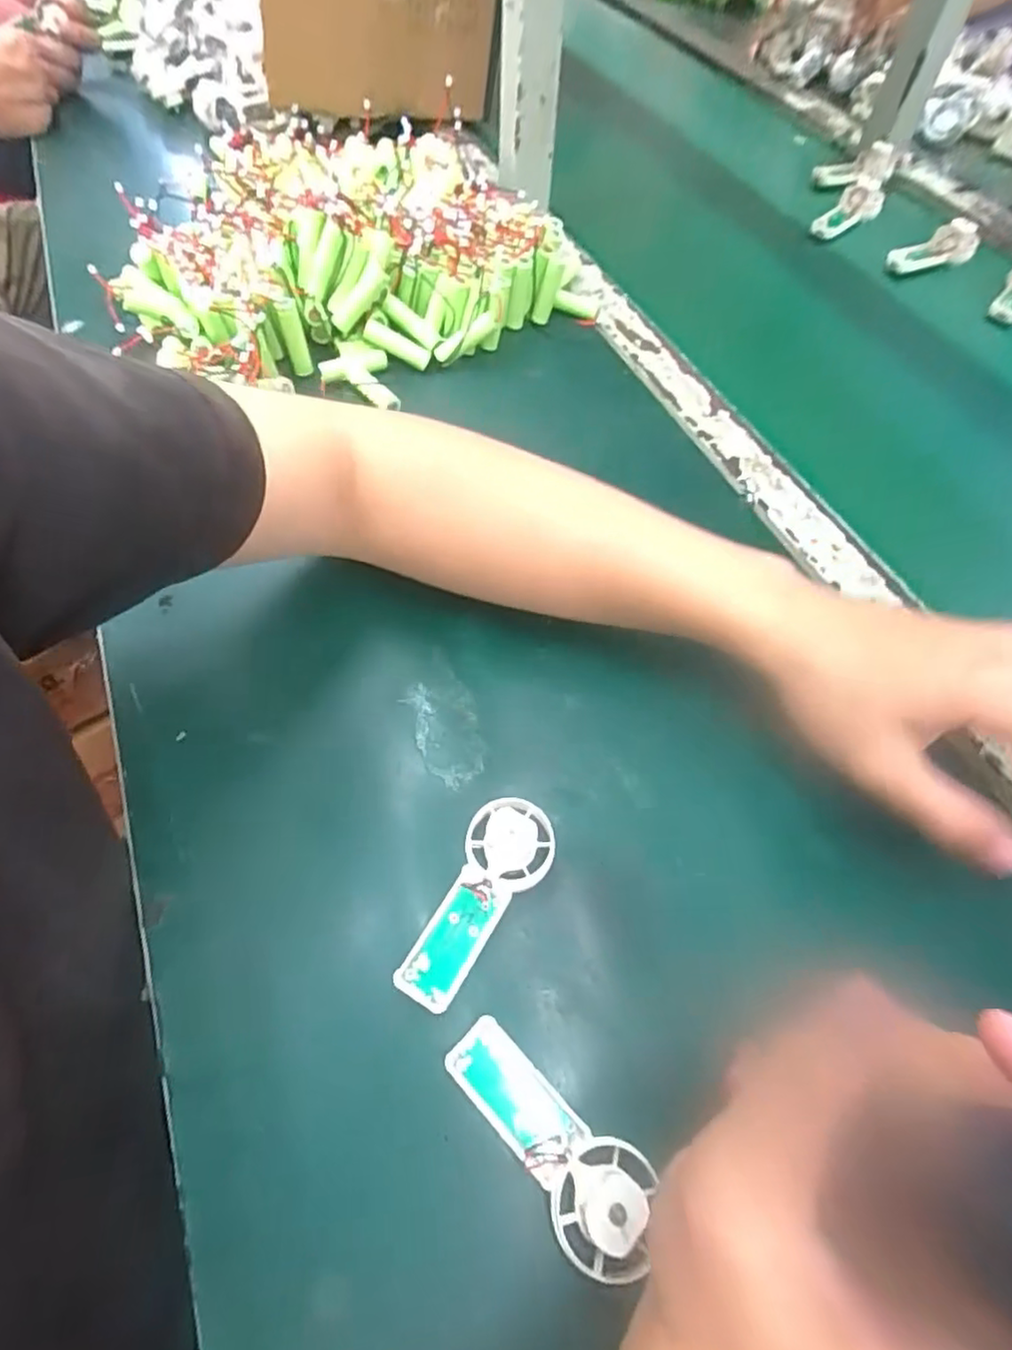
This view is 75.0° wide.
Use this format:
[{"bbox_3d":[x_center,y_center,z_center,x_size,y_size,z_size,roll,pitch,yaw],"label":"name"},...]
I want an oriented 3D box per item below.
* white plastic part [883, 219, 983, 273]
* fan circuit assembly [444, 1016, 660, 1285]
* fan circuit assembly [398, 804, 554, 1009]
[{"bbox_3d":[0.406,-0.404,0.625,0.085,0.030,0.035,-24,63,-18],"label":"white plastic part"},{"bbox_3d":[0.015,0.167,0.241,0.036,0.016,0.087,-38,56,-24],"label":"fan circuit assembly"},{"bbox_3d":[-0.011,0.098,0.288,0.037,0.021,0.091,24,60,12],"label":"fan circuit assembly"}]

